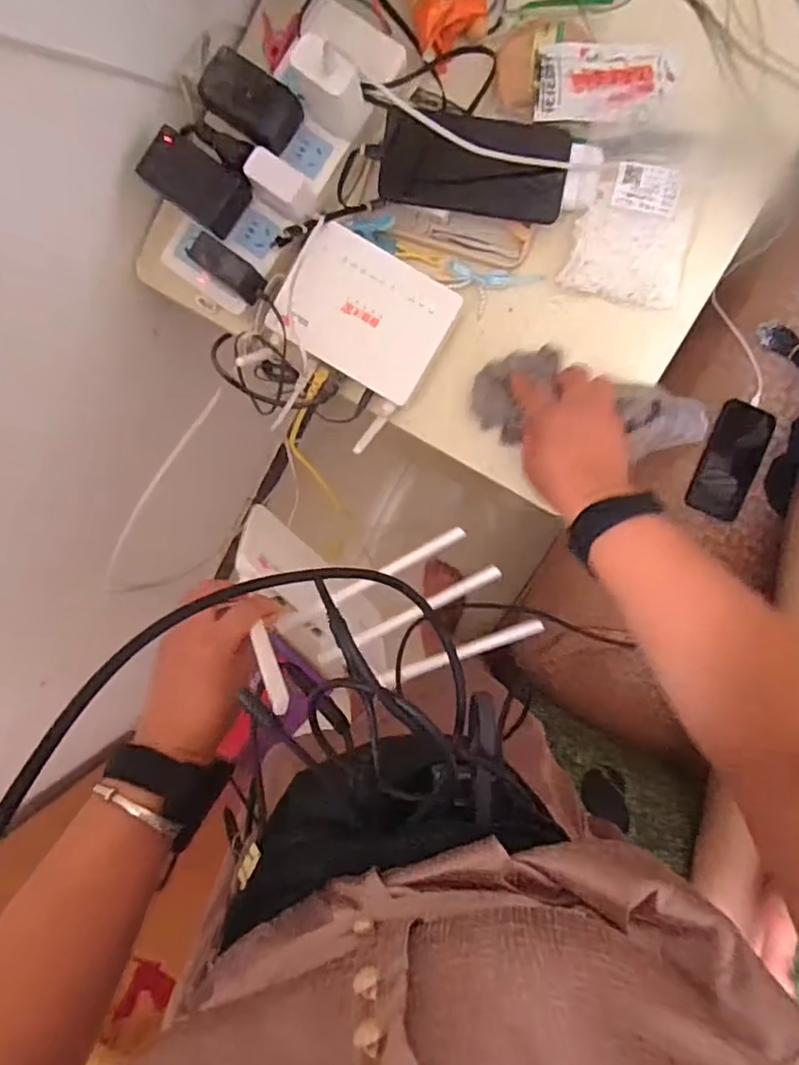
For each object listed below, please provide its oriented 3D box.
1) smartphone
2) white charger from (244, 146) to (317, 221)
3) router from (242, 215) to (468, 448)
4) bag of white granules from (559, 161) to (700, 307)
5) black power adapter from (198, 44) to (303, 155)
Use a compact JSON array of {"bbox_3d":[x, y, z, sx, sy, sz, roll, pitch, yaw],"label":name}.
[{"bbox_3d":[0.488,-0.105,0.857,0.084,0.009,0.168,20,94,5],"label":"smartphone"},{"bbox_3d":[-0.102,-0.297,0.502,0.050,0.038,0.034,35,95,4],"label":"white charger"},{"bbox_3d":[-0.041,-0.179,0.522,0.143,0.034,0.151,38,96,3],"label":"router"},{"bbox_3d":[0.201,-0.255,0.498,0.099,0.031,0.102,11,93,5],"label":"bag of white granules"},{"bbox_3d":[-0.125,-0.365,0.500,0.080,0.035,0.048,35,95,4],"label":"black power adapter"}]

